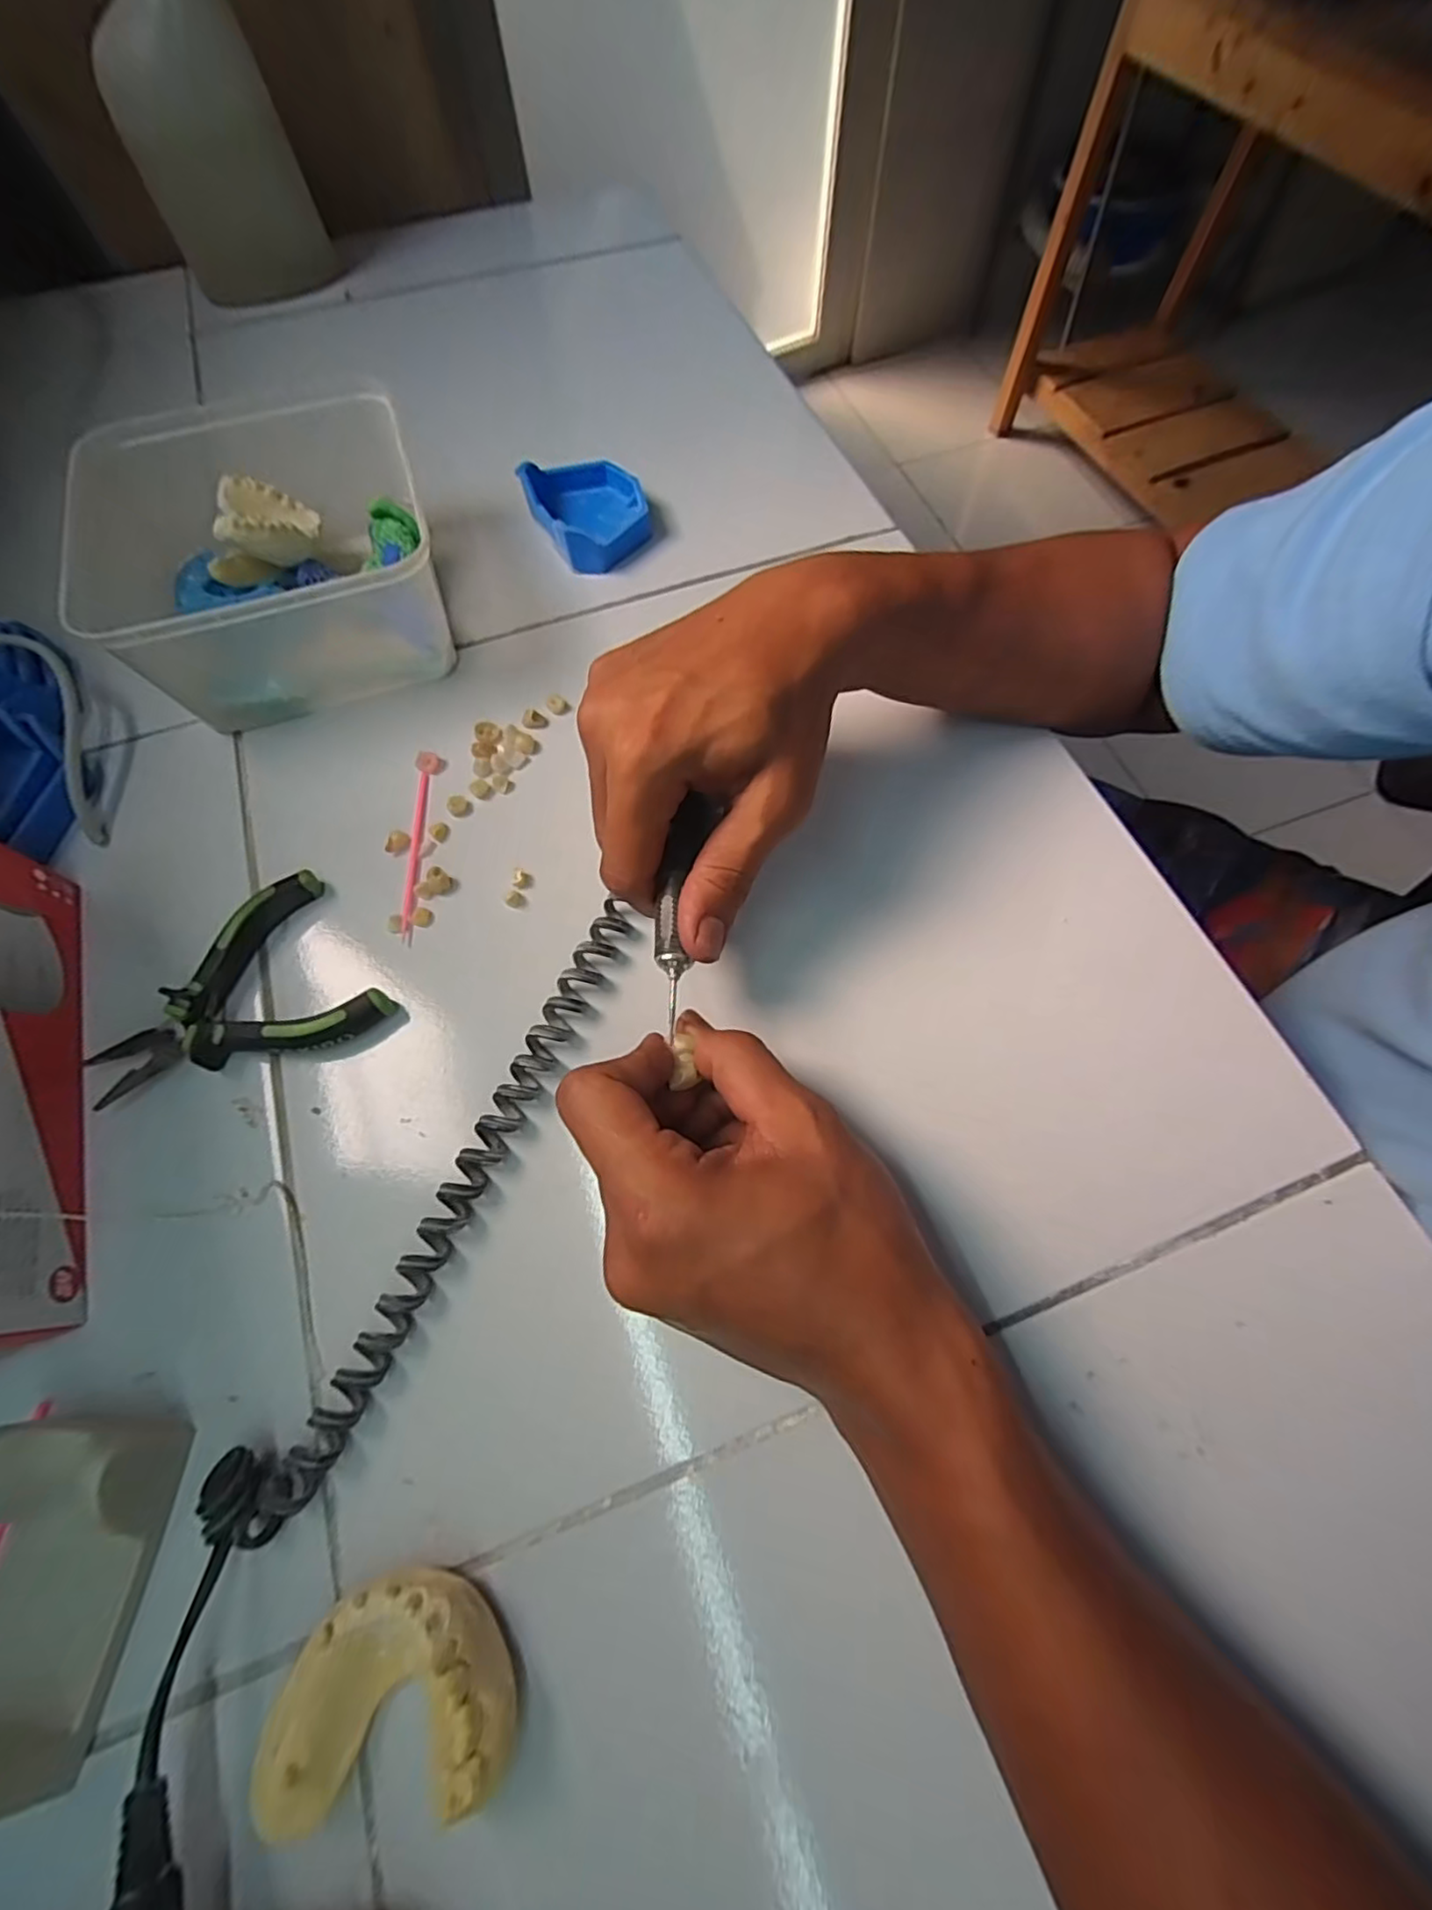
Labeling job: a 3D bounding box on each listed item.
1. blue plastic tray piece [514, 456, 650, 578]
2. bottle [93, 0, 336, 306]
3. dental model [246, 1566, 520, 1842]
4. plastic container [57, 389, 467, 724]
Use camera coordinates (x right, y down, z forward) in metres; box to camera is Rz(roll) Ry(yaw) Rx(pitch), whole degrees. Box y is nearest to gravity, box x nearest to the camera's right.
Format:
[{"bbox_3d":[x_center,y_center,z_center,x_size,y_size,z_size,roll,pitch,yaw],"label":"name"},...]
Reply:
[{"bbox_3d":[-0.076,-0.274,0.411,0.064,0.030,0.083,-27,69,-9],"label":"blue plastic tray piece"},{"bbox_3d":[-0.335,-0.557,0.412,0.105,0.217,0.050,-38,71,-14],"label":"bottle"},{"bbox_3d":[-0.097,0.214,0.194,0.070,0.028,0.049,-12,67,-3],"label":"dental model"},{"bbox_3d":[-0.235,-0.206,0.360,0.166,0.076,0.152,-18,68,-6],"label":"plastic container"}]

